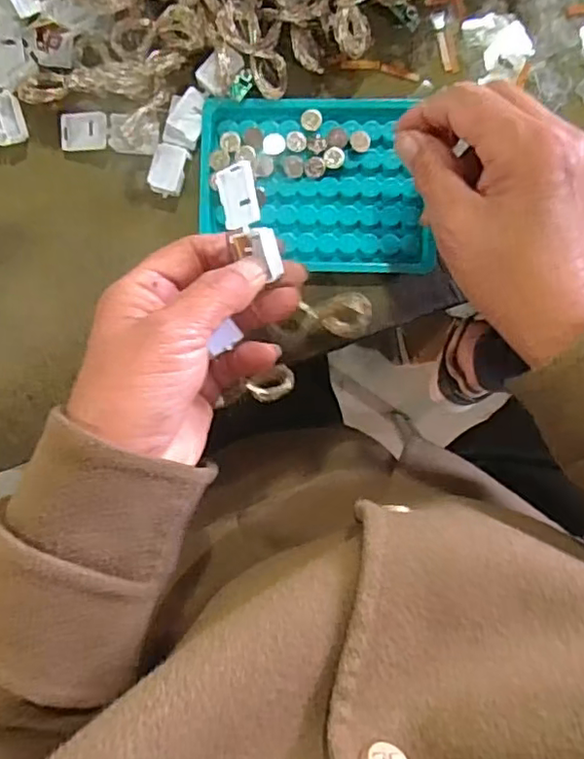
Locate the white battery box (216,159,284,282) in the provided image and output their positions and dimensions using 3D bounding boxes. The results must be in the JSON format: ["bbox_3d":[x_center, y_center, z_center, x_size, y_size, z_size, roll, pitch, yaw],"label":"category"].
[{"bbox_3d":[-0.020,-0.072,0.274,0.020,0.013,0.052,-22,96,3],"label":"white battery box"}]

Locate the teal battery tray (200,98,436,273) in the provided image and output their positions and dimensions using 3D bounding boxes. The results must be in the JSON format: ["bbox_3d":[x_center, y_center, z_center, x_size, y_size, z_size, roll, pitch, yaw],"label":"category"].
[{"bbox_3d":[0.012,-0.107,0.329,0.123,0.008,0.092,1,92,2],"label":"teal battery tray"}]

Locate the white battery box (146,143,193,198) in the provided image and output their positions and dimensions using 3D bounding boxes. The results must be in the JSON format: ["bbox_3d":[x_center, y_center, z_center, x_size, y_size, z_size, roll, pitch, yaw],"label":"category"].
[{"bbox_3d":[-0.068,-0.116,0.330,0.018,0.012,0.026,18,92,1],"label":"white battery box"}]

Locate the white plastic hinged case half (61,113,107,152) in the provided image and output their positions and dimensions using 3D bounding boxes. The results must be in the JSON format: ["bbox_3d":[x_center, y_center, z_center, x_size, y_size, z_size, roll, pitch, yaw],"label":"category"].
[{"bbox_3d":[-0.116,-0.138,0.333,0.027,0.009,0.018,-3,92,2],"label":"white plastic hinged case half"}]

